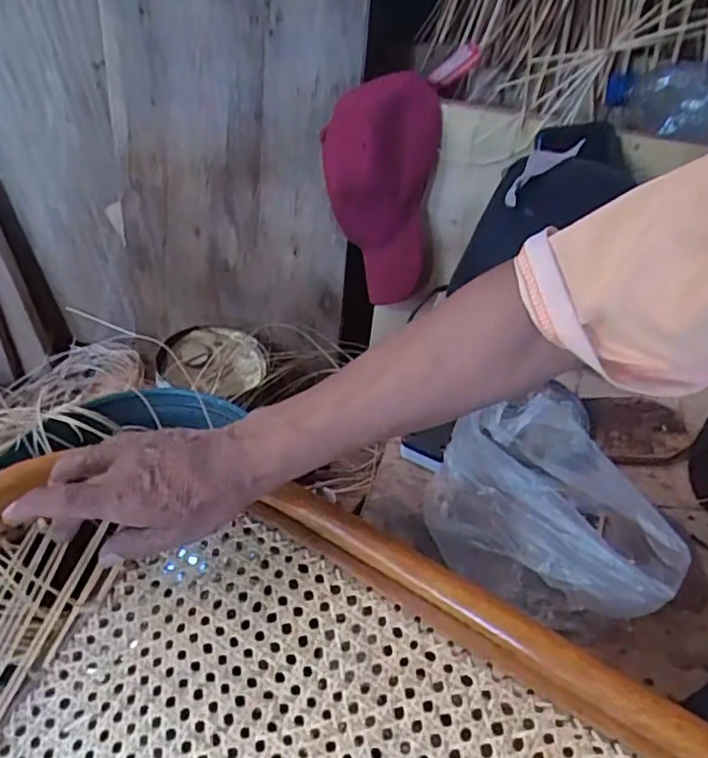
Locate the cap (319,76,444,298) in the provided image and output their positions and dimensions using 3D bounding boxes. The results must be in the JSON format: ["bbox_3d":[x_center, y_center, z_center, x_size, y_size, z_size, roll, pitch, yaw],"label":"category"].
[{"bbox_3d":[0.039,-0.254,0.791,0.119,0.233,0.181,7,47,4],"label":"cap"}]

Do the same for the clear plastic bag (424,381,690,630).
[{"bbox_3d":[0.163,0.096,0.489,0.175,0.087,0.154,30,52,23],"label":"clear plastic bag"}]

